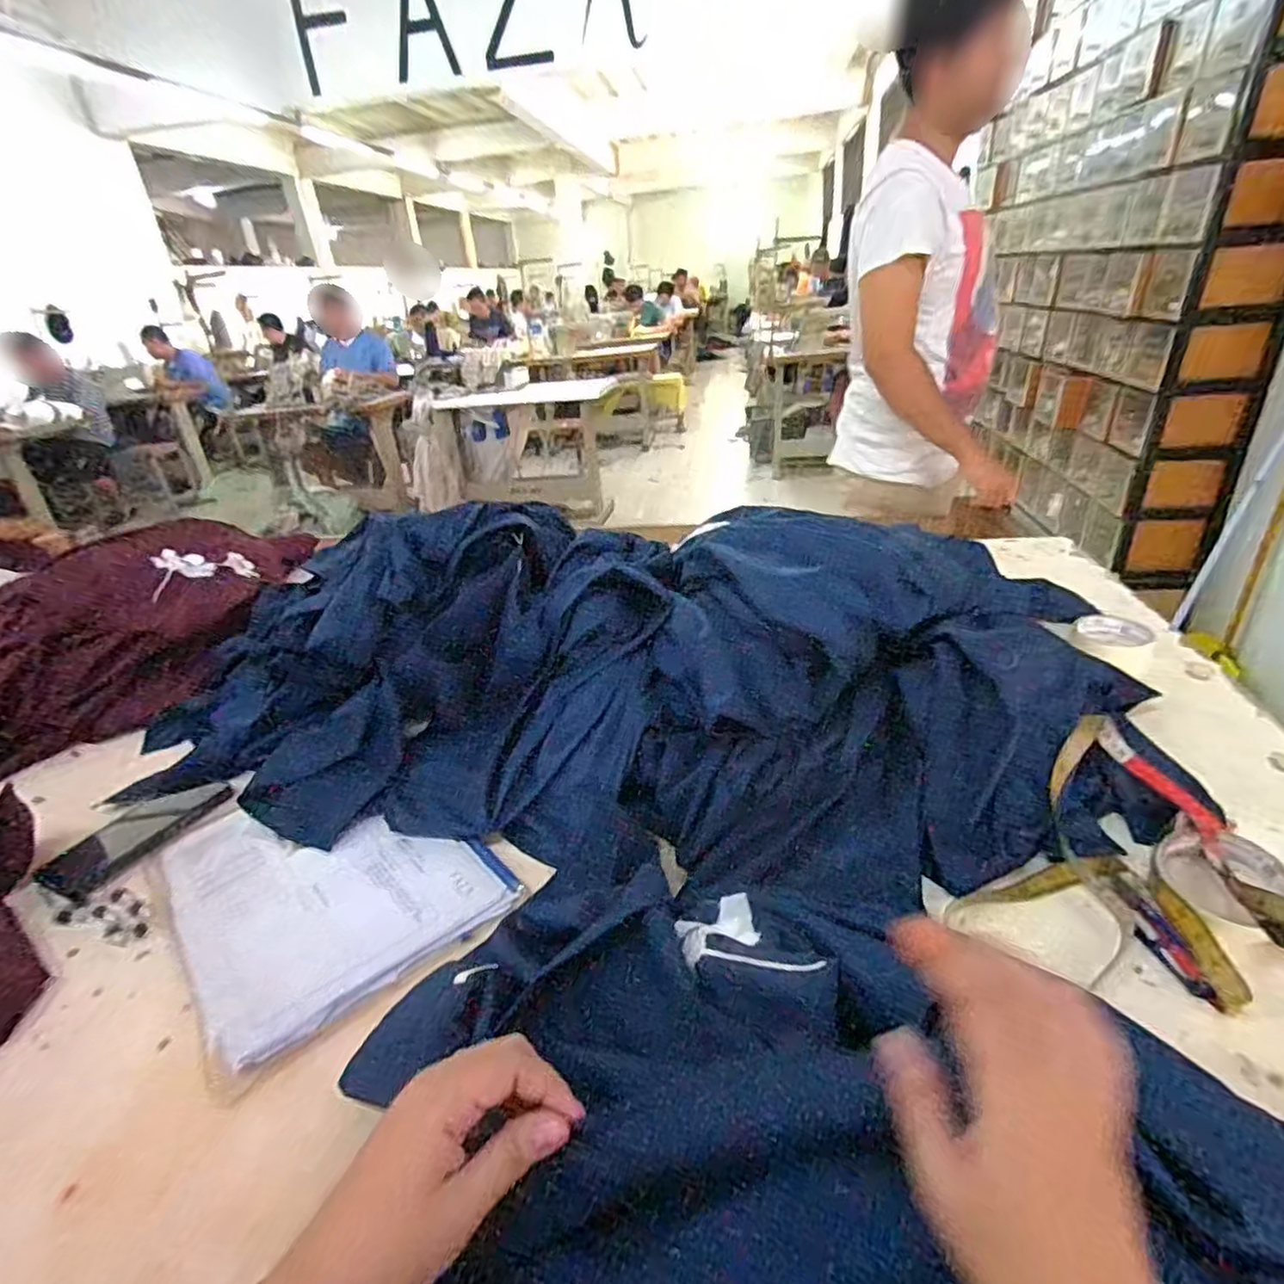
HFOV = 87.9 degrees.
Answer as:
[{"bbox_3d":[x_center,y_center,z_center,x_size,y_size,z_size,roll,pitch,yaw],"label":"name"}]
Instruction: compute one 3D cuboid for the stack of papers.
[{"bbox_3d":[-0.288,0.206,0.602,0.225,0.020,0.311,-28,36,-35],"label":"stack of papers"}]

